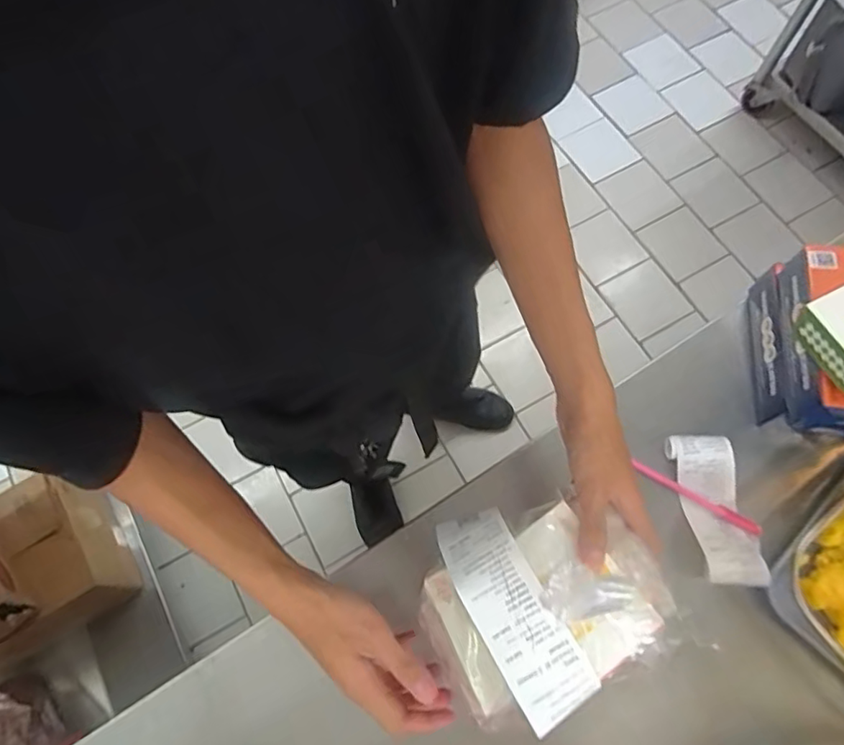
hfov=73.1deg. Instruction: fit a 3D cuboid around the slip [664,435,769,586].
[{"bbox_3d":[0.299,0.136,0.579,0.058,0.026,0.149,-9,69,-2],"label":"slip"}]

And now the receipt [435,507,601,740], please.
[{"bbox_3d":[0.063,0.174,0.431,0.056,0.060,0.161,-26,58,-8],"label":"receipt"}]

